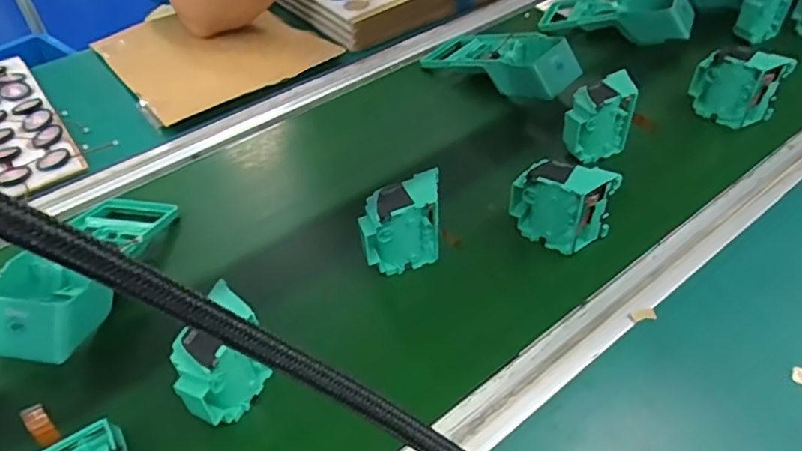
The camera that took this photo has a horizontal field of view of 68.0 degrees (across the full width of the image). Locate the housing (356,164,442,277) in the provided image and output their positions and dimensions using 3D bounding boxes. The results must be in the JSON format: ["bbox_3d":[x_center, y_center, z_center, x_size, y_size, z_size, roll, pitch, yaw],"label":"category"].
[{"bbox_3d":[0.002,-0.001,0.509,0.076,0.074,0.042,-12,46,-9],"label":"housing"}]

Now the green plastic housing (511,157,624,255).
[{"bbox_3d":[0.138,-0.019,0.515,0.079,0.077,0.034,23,51,24],"label":"green plastic housing"}]

